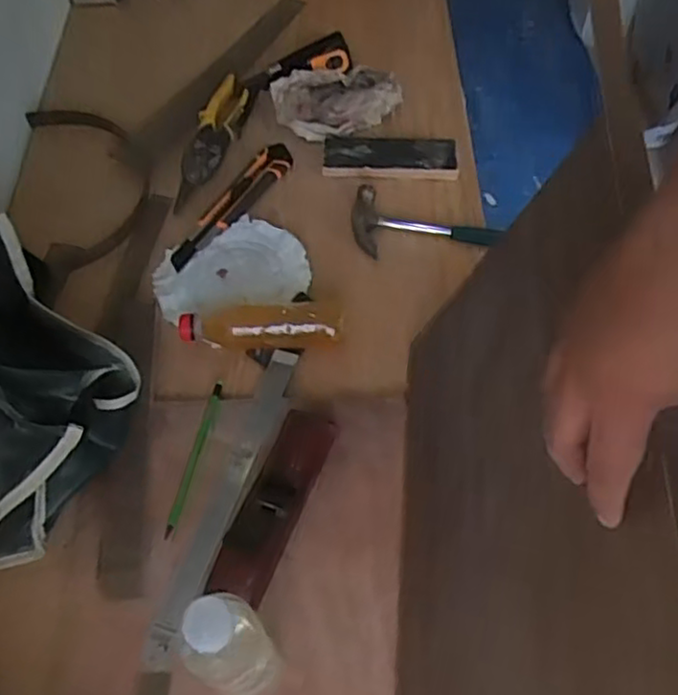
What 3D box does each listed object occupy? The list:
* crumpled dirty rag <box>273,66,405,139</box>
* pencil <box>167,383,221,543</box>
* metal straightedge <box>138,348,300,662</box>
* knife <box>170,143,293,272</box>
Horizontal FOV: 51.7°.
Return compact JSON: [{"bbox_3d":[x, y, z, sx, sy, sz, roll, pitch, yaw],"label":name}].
[{"bbox_3d":[0.001,-0.346,0.976,0.170,0.038,0.106,-20,60,-12],"label":"crumpled dirty rag"},{"bbox_3d":[-0.143,0.107,0.701,0.010,0.008,0.166,11,57,4],"label":"pencil"},{"bbox_3d":[-0.107,0.142,0.685,0.033,0.010,0.329,15,59,9],"label":"metal straightedge"},{"bbox_3d":[-0.136,-0.183,0.887,0.047,0.020,0.226,32,64,18],"label":"knife"}]

